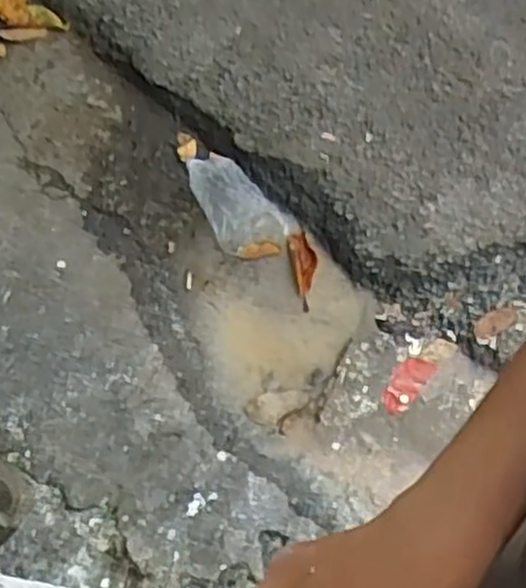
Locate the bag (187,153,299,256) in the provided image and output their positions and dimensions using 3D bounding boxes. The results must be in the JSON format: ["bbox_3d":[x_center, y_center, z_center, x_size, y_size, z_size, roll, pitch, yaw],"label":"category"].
[{"bbox_3d":[-0.062,-0.181,1.500,0.134,0.055,0.256,-39,68,-14],"label":"bag"}]

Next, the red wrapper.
[{"bbox_3d":[0.252,0.157,1.371,0.059,0.006,0.117,35,72,18],"label":"red wrapper"}]

